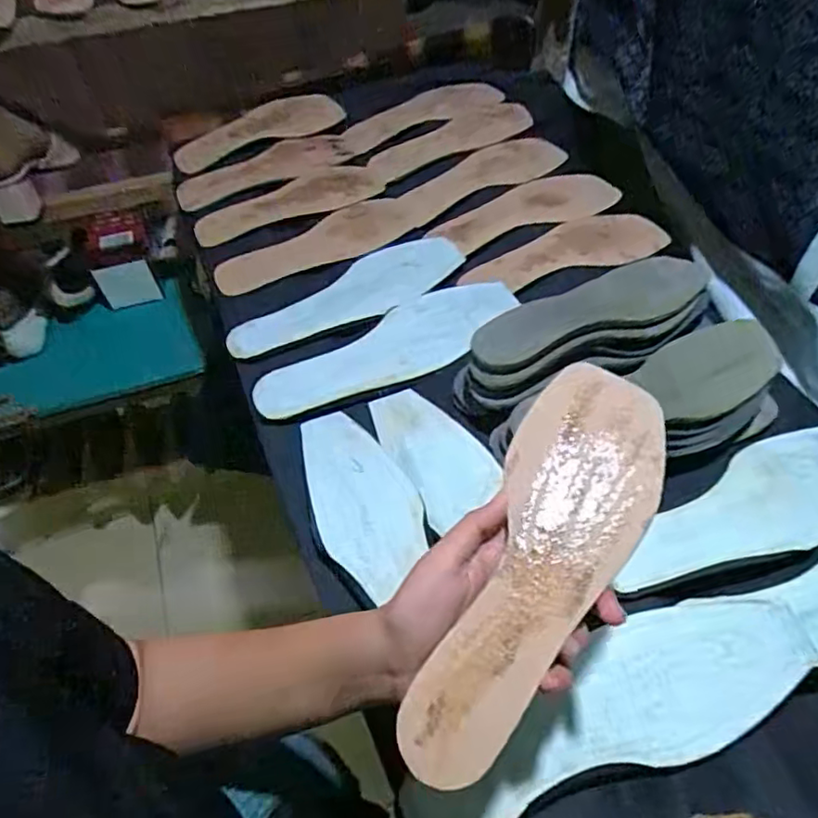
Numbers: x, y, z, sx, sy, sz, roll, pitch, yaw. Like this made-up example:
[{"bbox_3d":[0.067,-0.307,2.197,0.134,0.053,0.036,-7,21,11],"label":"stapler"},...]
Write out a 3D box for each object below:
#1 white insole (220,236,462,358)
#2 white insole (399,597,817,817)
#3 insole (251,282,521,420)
[{"bbox_3d":[-0.059,-0.120,0.621,0.270,0.010,0.079,-28,60,-19],"label":"white insole"},{"bbox_3d":[0.132,0.192,0.380,0.284,0.013,0.084,-16,62,-7],"label":"white insole"},{"bbox_3d":[-0.016,-0.063,0.575,0.279,0.008,0.087,-24,57,-15],"label":"insole"}]

